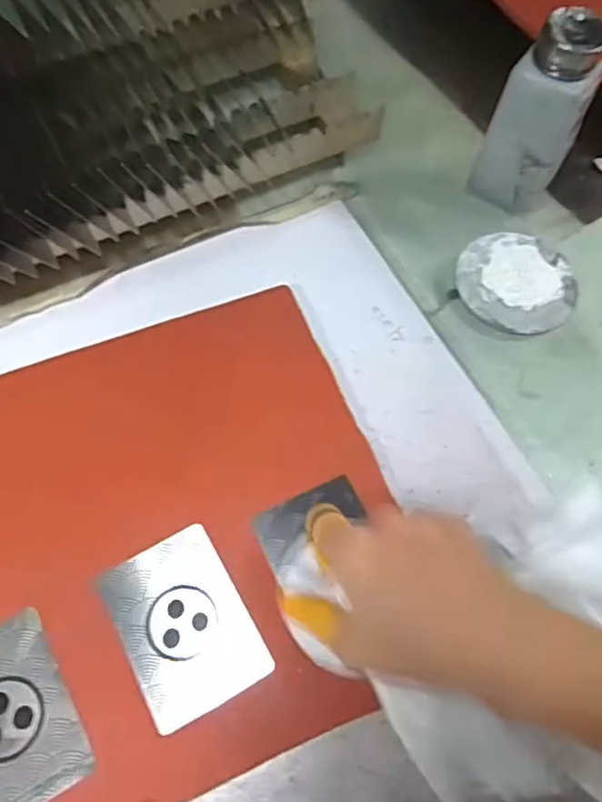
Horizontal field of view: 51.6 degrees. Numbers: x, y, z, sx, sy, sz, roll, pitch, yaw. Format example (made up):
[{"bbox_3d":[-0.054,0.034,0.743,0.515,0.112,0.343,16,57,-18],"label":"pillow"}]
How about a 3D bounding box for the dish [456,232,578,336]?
[{"bbox_3d":[0.153,-0.085,0.443,0.081,0.008,0.082,1,64,-2],"label":"dish"}]

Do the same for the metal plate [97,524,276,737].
[{"bbox_3d":[-0.062,0.118,0.332,0.063,0.004,0.088,-27,69,-13],"label":"metal plate"}]

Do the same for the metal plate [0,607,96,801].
[{"bbox_3d":[-0.147,0.157,0.309,0.061,0.005,0.087,-27,68,-16],"label":"metal plate"}]

